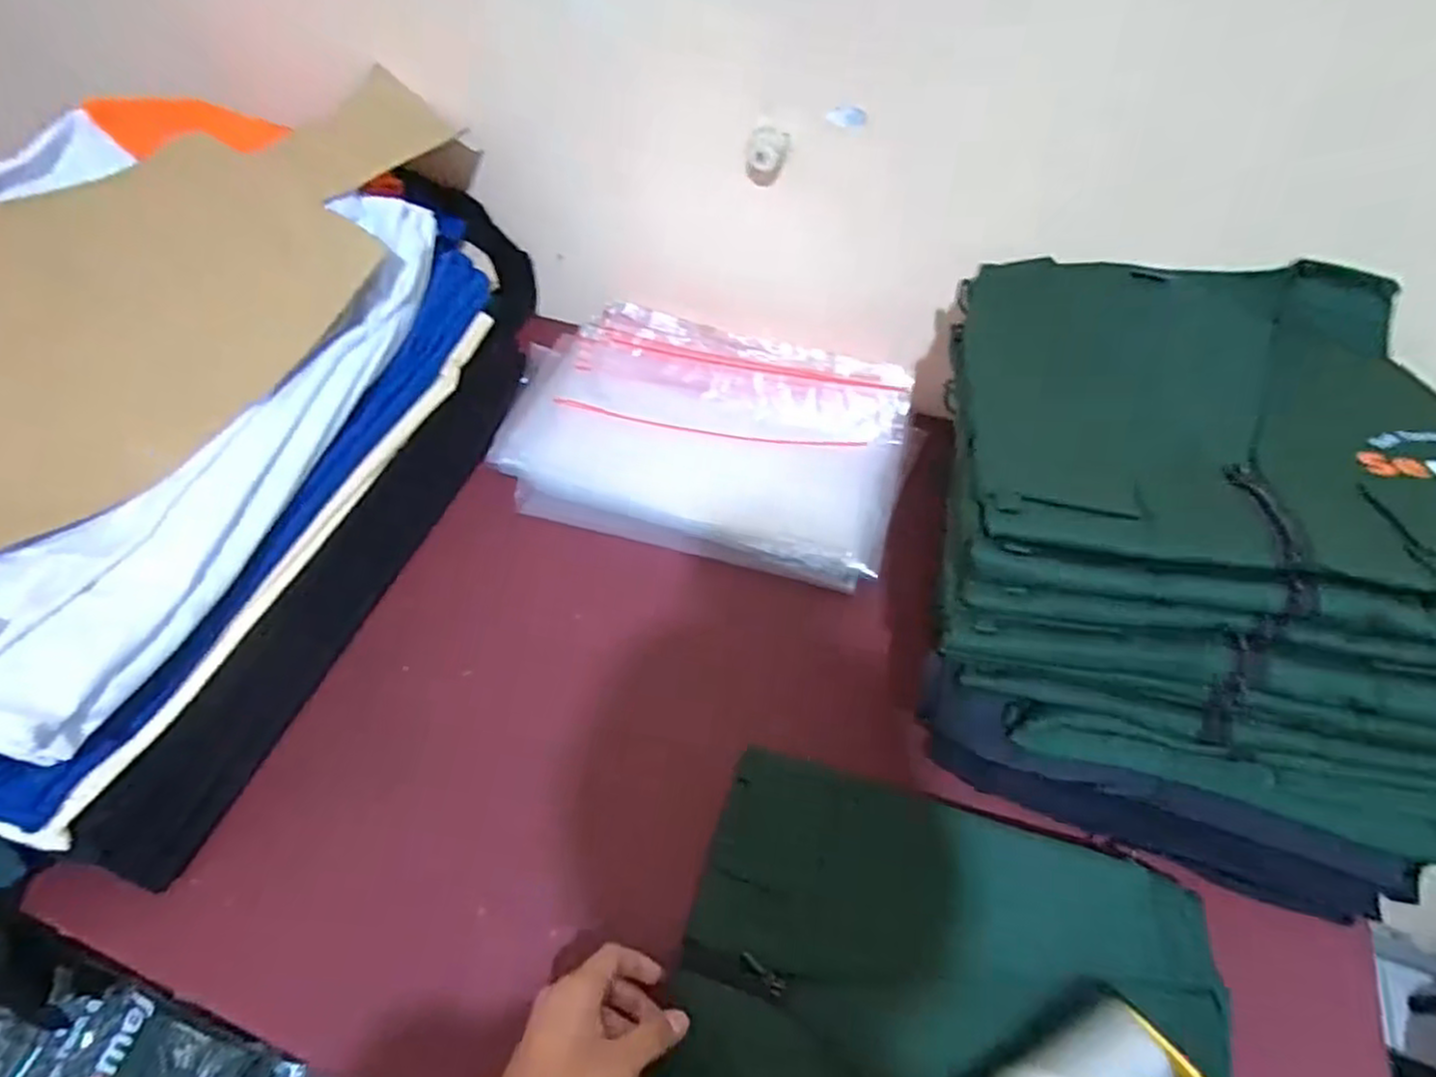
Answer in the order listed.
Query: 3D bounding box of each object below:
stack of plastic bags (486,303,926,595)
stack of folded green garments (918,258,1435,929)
[{"bbox_3d":[-0.012,-0.104,0.677,0.369,0.049,0.261,14,55,10],"label":"stack of plastic bags"},{"bbox_3d":[0.311,-0.005,0.484,0.312,0.215,0.359,14,55,9],"label":"stack of folded green garments"}]

